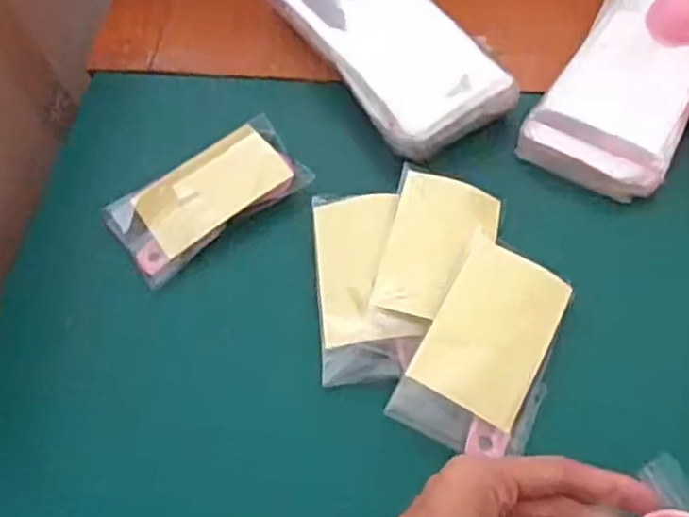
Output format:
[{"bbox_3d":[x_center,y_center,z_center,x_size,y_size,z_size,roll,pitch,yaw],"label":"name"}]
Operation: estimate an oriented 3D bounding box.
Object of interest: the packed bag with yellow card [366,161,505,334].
[{"bbox_3d":[0.054,-0.005,0.423,0.060,0.010,0.108,9,61,11],"label":"packed bag with yellow card"}]

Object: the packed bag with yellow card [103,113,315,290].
[{"bbox_3d":[-0.087,-0.041,0.465,0.120,0.015,0.064,-35,64,-15],"label":"packed bag with yellow card"}]

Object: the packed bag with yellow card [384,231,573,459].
[{"bbox_3d":[0.080,0.048,0.395,0.070,0.009,0.117,29,71,5],"label":"packed bag with yellow card"}]

